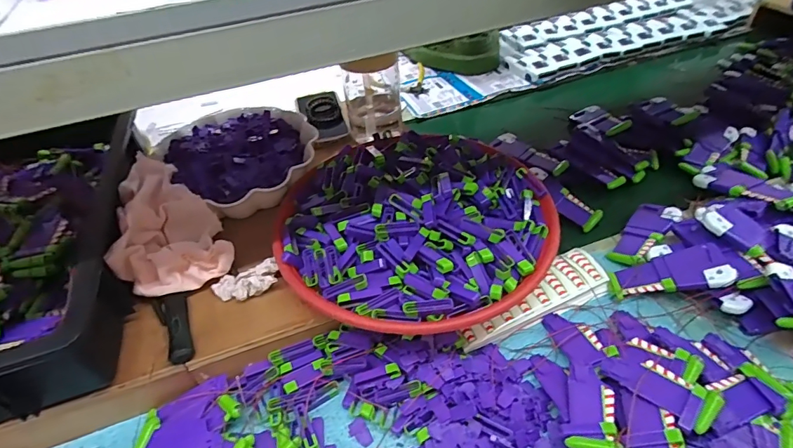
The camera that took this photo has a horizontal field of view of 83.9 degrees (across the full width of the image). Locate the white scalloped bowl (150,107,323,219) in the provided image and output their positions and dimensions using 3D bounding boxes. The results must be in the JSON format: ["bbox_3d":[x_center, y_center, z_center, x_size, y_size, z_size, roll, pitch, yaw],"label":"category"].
[{"bbox_3d":[-0.208,-0.100,0.603,0.189,0.053,0.209,-33,50,-26],"label":"white scalloped bowl"}]

